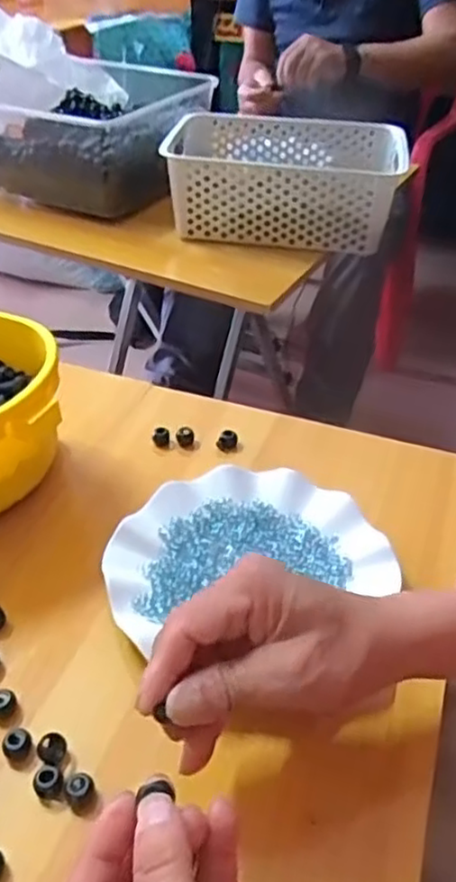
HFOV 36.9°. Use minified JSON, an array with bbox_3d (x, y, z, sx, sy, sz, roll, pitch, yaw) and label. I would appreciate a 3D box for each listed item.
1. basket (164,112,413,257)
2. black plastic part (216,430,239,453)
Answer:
[{"bbox_3d":[0.076,-0.366,0.946,0.302,0.111,0.224,6,40,7],"label":"basket"},{"bbox_3d":[-0.001,-0.002,0.584,0.018,0.017,0.016,-3,40,-1],"label":"black plastic part"}]

